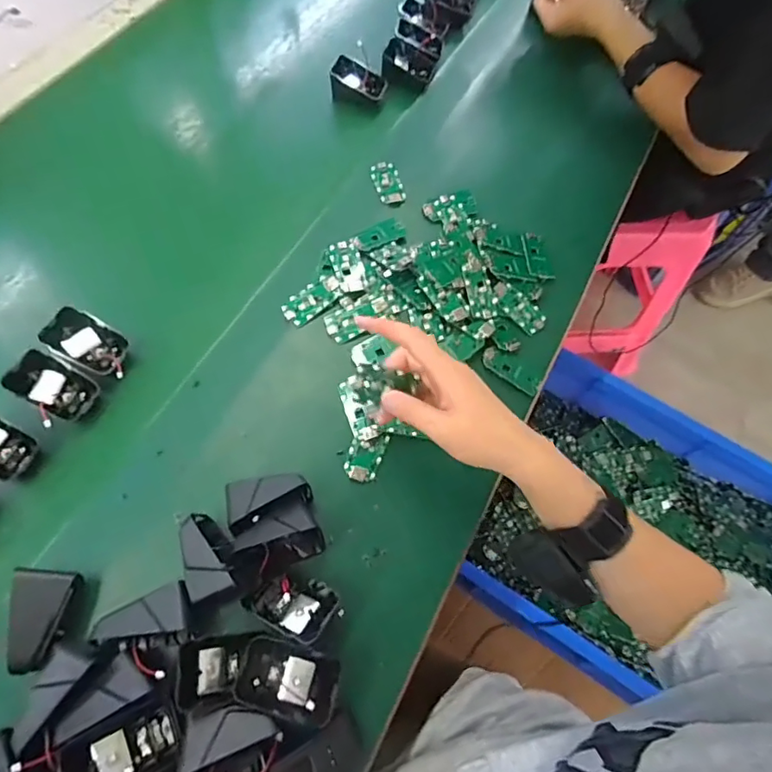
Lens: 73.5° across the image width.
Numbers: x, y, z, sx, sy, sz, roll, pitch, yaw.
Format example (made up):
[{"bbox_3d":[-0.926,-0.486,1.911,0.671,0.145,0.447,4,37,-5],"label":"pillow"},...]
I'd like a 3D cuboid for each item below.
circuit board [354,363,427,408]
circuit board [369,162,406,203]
[{"bbox_3d":[0.004,-0.001,0.414,0.059,0.007,0.033,-2,94,-22],"label":"circuit board"},{"bbox_3d":[0.002,-0.238,0.607,0.030,0.009,0.063,-12,66,-10],"label":"circuit board"}]

